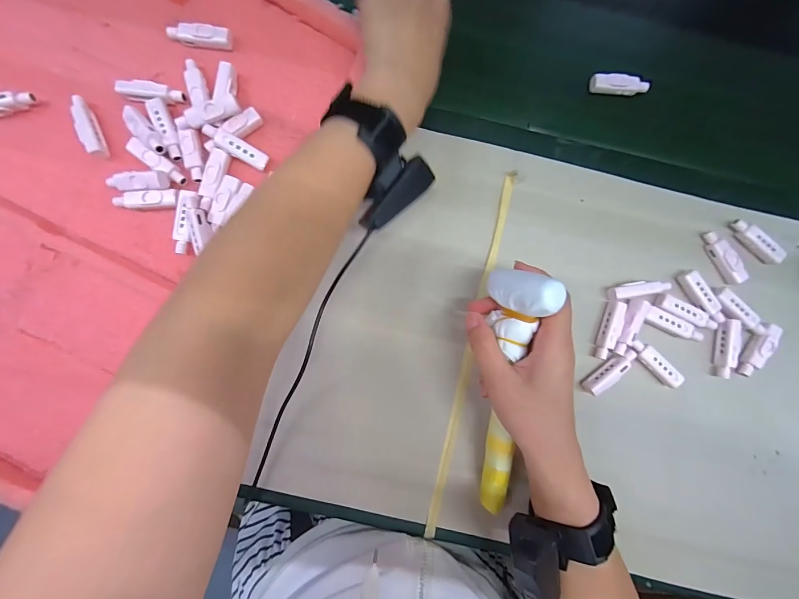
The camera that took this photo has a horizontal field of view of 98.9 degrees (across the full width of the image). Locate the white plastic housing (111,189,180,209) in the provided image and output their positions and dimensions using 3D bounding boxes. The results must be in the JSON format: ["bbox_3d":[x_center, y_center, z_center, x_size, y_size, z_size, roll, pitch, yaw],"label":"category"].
[{"bbox_3d":[-0.225,-0.089,0.310,0.056,0.017,0.017,2,86,-2],"label":"white plastic housing"}]

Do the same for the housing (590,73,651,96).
[{"bbox_3d":[0.228,-0.221,0.352,0.058,0.012,0.016,5,85,-2],"label":"housing"}]

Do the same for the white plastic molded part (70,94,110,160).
[{"bbox_3d":[-0.286,-0.159,0.315,0.013,0.020,0.057,-25,87,-4],"label":"white plastic molded part"}]

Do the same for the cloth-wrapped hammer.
[{"bbox_3d":[0.088,0.084,0.281,0.035,0.048,0.211,3,104,-2],"label":"cloth-wrapped hammer"}]

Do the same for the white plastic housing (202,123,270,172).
[{"bbox_3d":[-0.146,-0.136,0.305,0.056,0.006,0.017,29,85,-17],"label":"white plastic housing"}]

